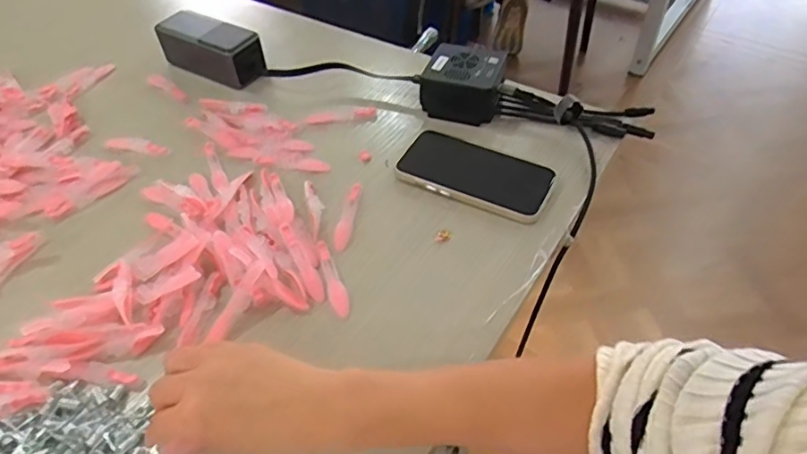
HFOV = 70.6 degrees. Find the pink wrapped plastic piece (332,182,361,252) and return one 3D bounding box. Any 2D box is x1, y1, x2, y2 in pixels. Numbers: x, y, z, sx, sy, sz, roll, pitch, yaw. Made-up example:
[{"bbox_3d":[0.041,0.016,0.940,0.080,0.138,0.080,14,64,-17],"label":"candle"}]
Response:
[{"bbox_3d":[-0.050,-0.011,0.517,0.016,0.005,0.078,5,49,7],"label":"pink wrapped plastic piece"}]

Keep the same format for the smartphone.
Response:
[{"bbox_3d":[0.070,-0.052,0.547,0.141,0.019,0.075,22,53,20],"label":"smartphone"}]

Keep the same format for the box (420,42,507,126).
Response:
[{"bbox_3d":[0.063,-0.154,0.611,0.082,0.053,0.067,14,52,13],"label":"box"}]

